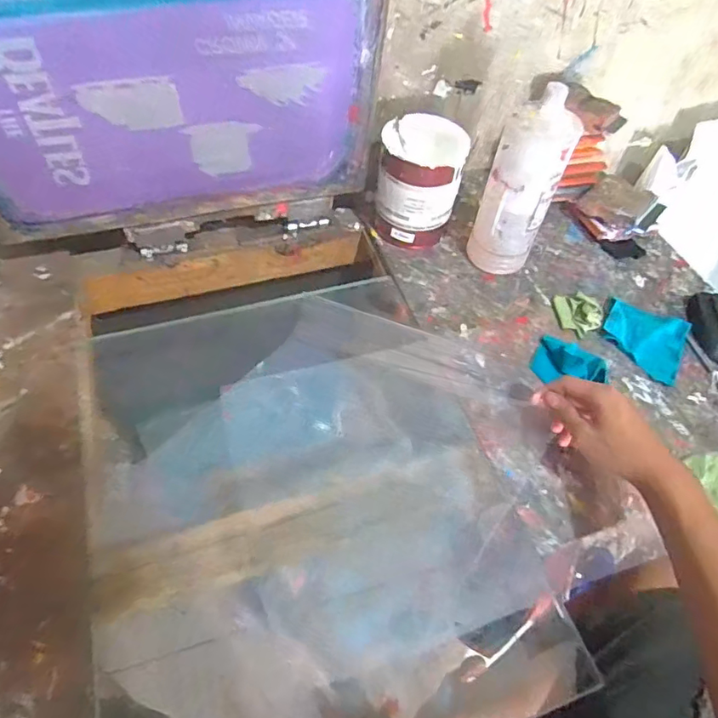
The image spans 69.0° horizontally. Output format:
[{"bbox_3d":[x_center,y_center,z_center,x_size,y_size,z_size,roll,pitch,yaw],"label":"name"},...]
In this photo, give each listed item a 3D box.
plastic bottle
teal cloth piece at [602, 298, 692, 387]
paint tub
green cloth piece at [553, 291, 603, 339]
[{"bbox_3d":[0.199,-0.202,0.644,0.070,0.223,0.071,-31,64,-23],"label":"plastic bottle"},{"bbox_3d":[0.361,-0.028,0.660,0.099,0.010,0.102,29,59,15],"label":"teal cloth piece"},{"bbox_3d":[0.080,-0.234,0.707,0.109,0.139,0.102,2,56,-3],"label":"paint tub"},{"bbox_3d":[0.287,-0.058,0.675,0.057,0.021,0.061,6,56,-1],"label":"green cloth piece"}]

